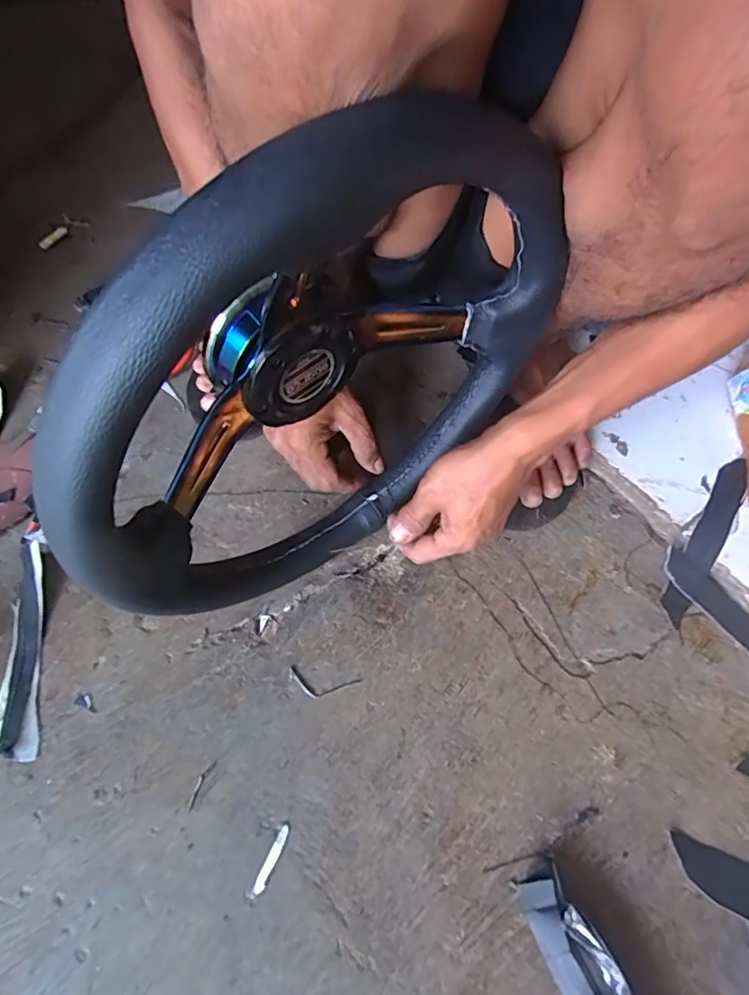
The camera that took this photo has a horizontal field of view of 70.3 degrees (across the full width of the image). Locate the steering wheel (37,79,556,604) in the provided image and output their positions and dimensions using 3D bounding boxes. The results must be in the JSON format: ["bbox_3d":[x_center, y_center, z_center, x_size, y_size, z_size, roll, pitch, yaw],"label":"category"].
[{"bbox_3d":[-0.045,-0.072,0.349,0.311,0.341,0.112,-34,69,-20],"label":"steering wheel"}]

